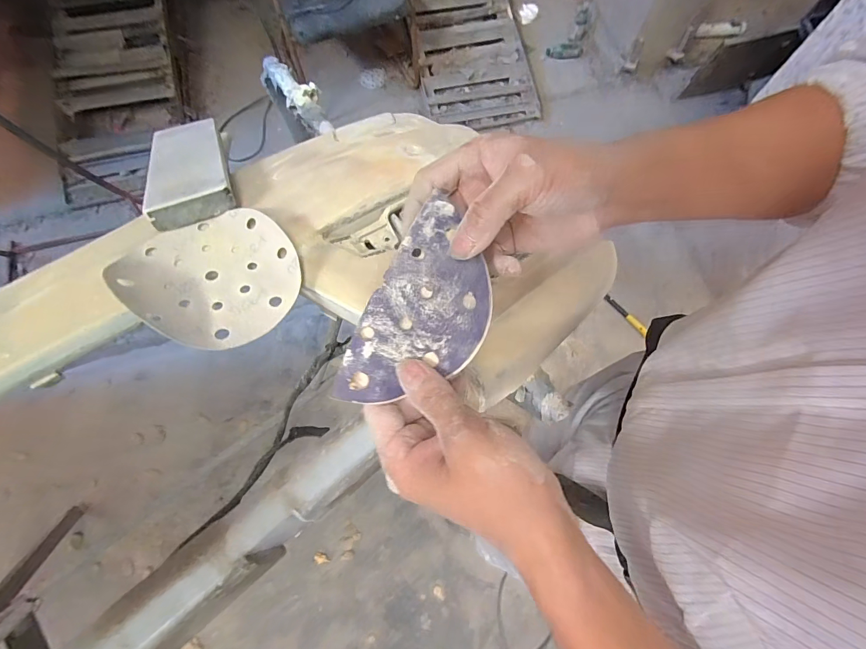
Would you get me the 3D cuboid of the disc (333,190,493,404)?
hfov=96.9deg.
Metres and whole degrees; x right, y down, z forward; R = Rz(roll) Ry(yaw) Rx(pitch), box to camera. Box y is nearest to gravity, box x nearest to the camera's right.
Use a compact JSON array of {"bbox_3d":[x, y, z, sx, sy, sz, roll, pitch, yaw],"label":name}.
[{"bbox_3d":[-0.002,-0.008,0.240,0.071,0.009,0.135,28,79,-6],"label":"disc"}]

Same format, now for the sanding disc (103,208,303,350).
[{"bbox_3d":[-0.177,-0.049,0.310,0.138,0.044,0.117,38,74,11],"label":"sanding disc"}]

